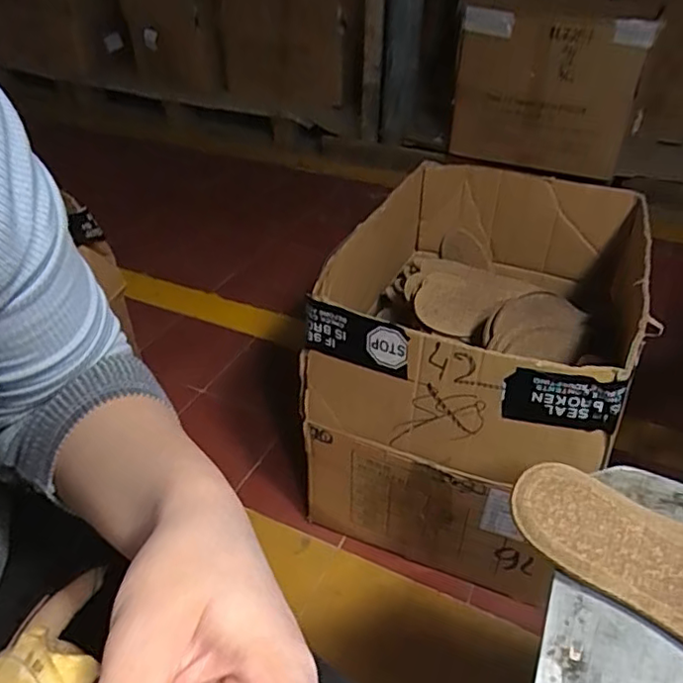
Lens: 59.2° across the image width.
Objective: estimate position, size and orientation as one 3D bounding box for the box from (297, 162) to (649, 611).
[{"bbox_3d":[0.223,0.014,0.946,0.367,0.416,0.573,15,40,20],"label":"box"}]

